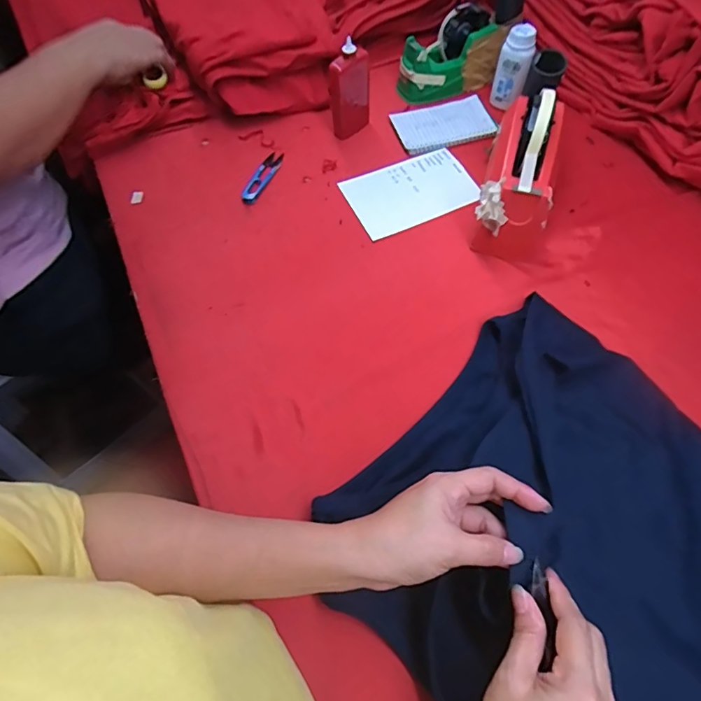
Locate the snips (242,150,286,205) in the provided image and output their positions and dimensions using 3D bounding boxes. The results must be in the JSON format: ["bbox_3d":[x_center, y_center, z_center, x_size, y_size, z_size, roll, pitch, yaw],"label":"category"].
[{"bbox_3d":[-0.119,-0.238,0.625,0.022,0.008,0.103,17,64,11],"label":"snips"}]

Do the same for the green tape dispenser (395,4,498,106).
[{"bbox_3d":[0.144,-0.432,0.676,0.141,0.083,0.068,-30,65,-13],"label":"green tape dispenser"}]

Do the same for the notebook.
[{"bbox_3d":[0.134,-0.326,0.664,0.144,0.013,0.091,-13,62,-5],"label":"notebook"}]

